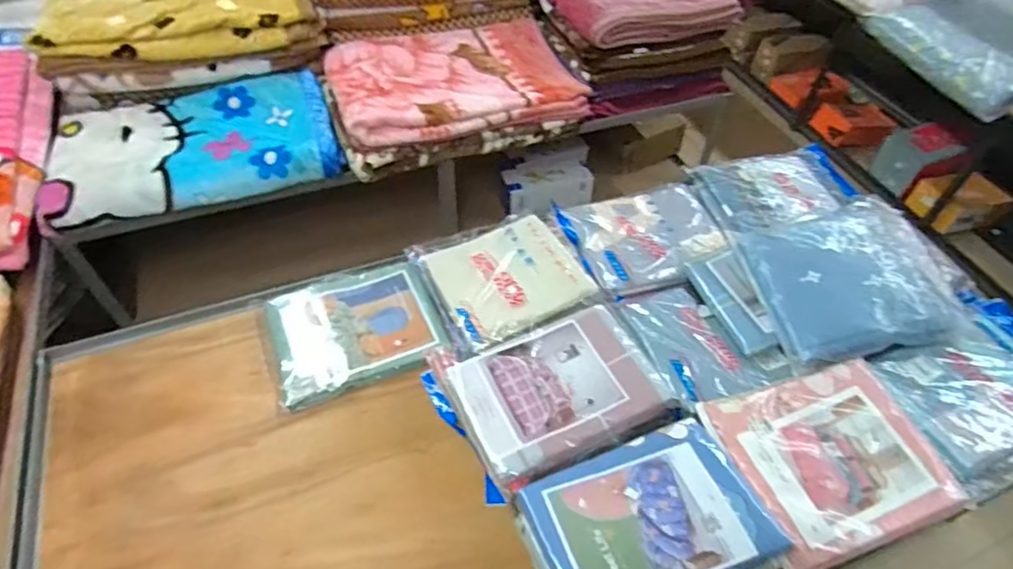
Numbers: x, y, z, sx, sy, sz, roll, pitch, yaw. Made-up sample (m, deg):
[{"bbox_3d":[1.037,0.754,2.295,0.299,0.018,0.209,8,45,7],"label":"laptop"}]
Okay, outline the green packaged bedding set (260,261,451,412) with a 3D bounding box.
[{"bbox_3d":[-0.314,0.088,1.217,0.339,0.052,0.262,-18,54,-17],"label":"green packaged bedding set"}]

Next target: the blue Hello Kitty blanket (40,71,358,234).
[{"bbox_3d":[-0.773,-0.363,1.485,0.654,0.074,0.408,-16,53,-16],"label":"blue Hello Kitty blanket"}]

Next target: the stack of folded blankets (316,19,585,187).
[{"bbox_3d":[-0.148,-0.561,1.641,0.664,0.153,0.466,-15,53,-15],"label":"stack of folded blankets"}]

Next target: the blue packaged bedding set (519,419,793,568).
[{"bbox_3d":[0.228,0.385,0.944,0.354,0.067,0.263,-18,54,-17],"label":"blue packaged bedding set"}]

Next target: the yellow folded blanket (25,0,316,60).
[{"bbox_3d":[-0.896,-0.771,1.607,0.653,0.112,0.421,-17,53,-17],"label":"yellow folded blanket"}]

